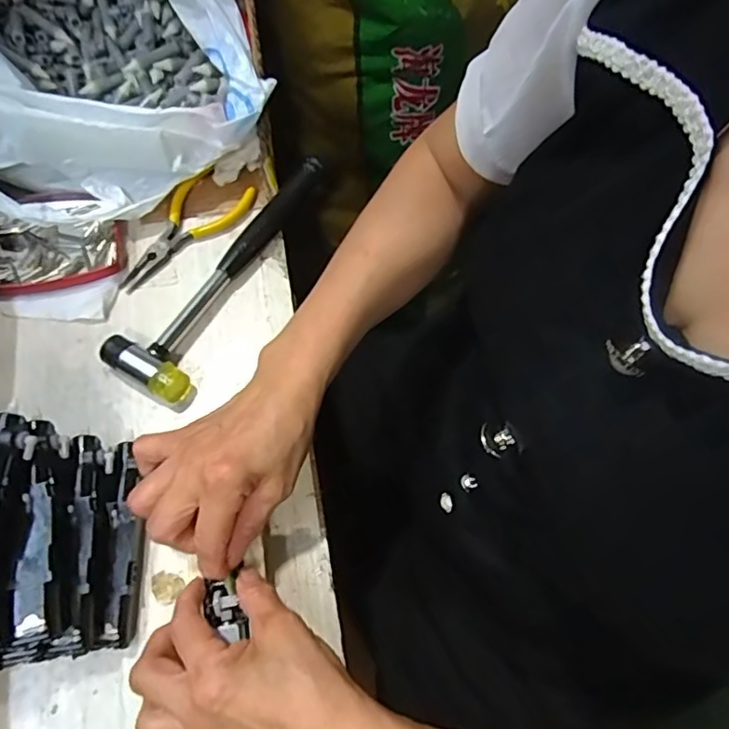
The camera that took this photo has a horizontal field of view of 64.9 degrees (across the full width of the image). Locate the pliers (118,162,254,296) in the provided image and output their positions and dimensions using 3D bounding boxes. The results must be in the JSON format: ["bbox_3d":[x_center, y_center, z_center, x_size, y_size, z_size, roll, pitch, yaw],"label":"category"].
[{"bbox_3d":[-0.144,-0.106,0.448,0.049,0.017,0.125,38,69,14],"label":"pliers"}]

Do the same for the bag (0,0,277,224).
[{"bbox_3d":[-0.214,-0.242,0.429,0.252,0.126,0.227,-15,67,-9],"label":"bag"}]

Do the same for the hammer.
[{"bbox_3d":[-0.105,-0.078,0.438,0.062,0.023,0.227,26,67,9],"label":"hammer"}]

